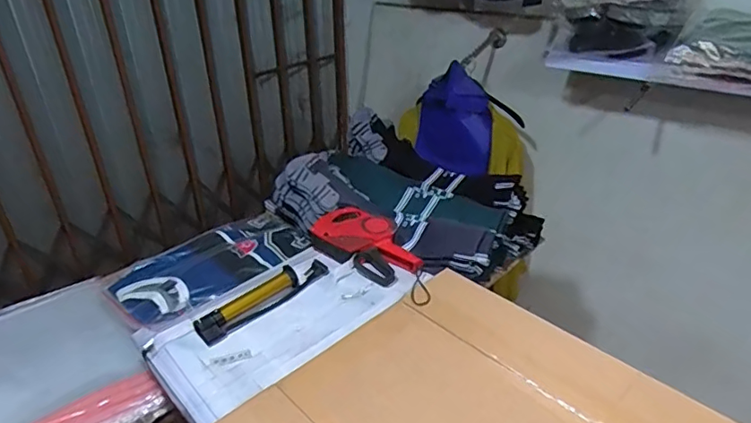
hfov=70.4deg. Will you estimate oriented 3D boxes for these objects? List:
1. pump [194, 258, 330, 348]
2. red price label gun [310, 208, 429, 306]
[{"bbox_3d":[-0.189,0.147,0.915,0.050,0.027,0.250,25,40,37],"label":"pump"},{"bbox_3d":[0.001,0.073,1.002,0.278,0.054,0.126,26,40,37],"label":"red price label gun"}]

